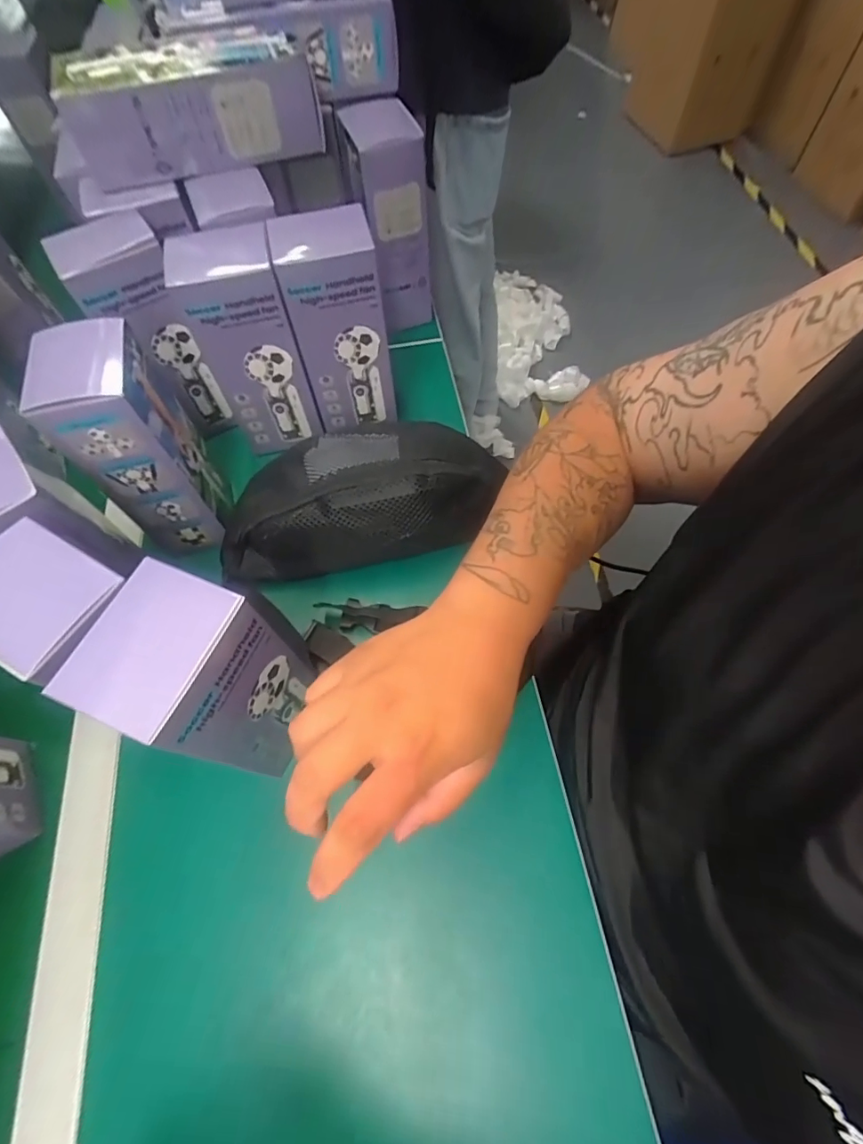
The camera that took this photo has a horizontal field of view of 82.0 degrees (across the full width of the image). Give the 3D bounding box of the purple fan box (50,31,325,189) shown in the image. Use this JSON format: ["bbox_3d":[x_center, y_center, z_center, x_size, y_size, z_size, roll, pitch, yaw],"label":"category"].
[{"bbox_3d":[-0.199,-0.394,0.419,0.196,0.065,0.083,-16,63,-7],"label":"purple fan box"}]

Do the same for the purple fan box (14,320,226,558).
[{"bbox_3d":[-0.236,-0.102,0.411,0.075,0.174,0.091,-15,63,-7],"label":"purple fan box"}]

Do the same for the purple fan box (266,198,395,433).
[{"bbox_3d":[-0.085,-0.228,0.470,0.084,0.183,0.066,-12,63,-5],"label":"purple fan box"}]

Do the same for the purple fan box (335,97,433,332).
[{"bbox_3d":[-0.045,-0.380,0.542,0.068,0.186,0.083,-27,65,-12],"label":"purple fan box"}]

